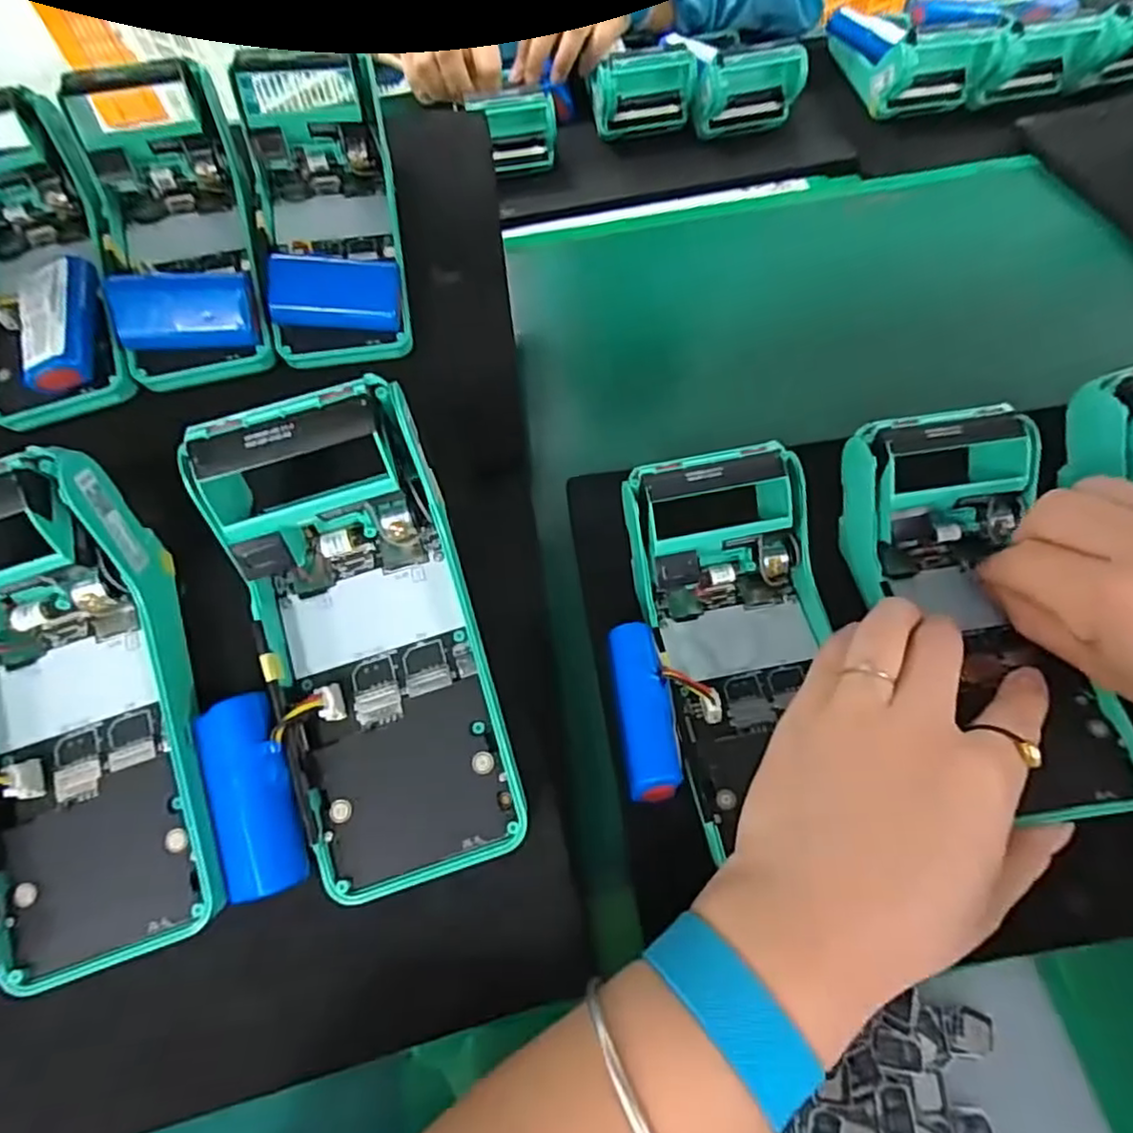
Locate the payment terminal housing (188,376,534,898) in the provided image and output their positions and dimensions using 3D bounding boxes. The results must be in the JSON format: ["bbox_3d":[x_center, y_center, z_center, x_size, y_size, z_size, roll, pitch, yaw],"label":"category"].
[{"bbox_3d":[-0.072,0.026,0.248,0.080,0.057,0.173,-14,97,-4],"label":"payment terminal housing"}]

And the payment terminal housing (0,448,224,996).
[{"bbox_3d":[-0.181,0.052,0.243,0.087,0.068,0.170,-14,92,-4],"label":"payment terminal housing"}]

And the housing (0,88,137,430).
[{"bbox_3d":[-0.286,-0.162,0.354,0.086,0.058,0.176,-22,82,-9],"label":"housing"}]

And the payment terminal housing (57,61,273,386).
[{"bbox_3d":[-0.212,-0.188,0.366,0.081,0.061,0.158,-14,84,-4],"label":"payment terminal housing"}]

